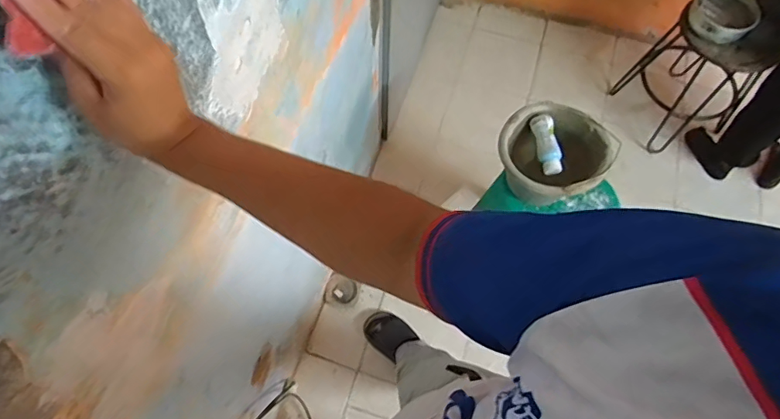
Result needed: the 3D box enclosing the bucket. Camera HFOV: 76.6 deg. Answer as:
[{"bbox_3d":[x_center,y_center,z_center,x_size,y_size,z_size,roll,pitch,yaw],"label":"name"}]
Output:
[{"bbox_3d":[0.379,-0.116,1.203,0.245,0.147,0.240,1,65,-2],"label":"bucket"}]

